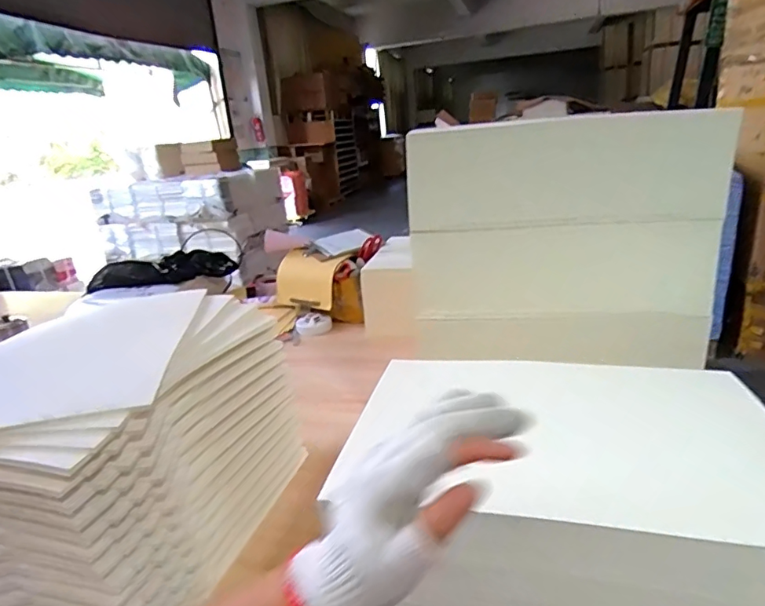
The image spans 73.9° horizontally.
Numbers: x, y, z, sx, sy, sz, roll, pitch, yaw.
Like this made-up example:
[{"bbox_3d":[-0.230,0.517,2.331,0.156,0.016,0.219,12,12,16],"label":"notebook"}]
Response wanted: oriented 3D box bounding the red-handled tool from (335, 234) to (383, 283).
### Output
[{"bbox_3d":[-0.051,-0.118,1.352,0.180,0.049,0.039,-46,36,-21],"label":"red-handled tool"}]

